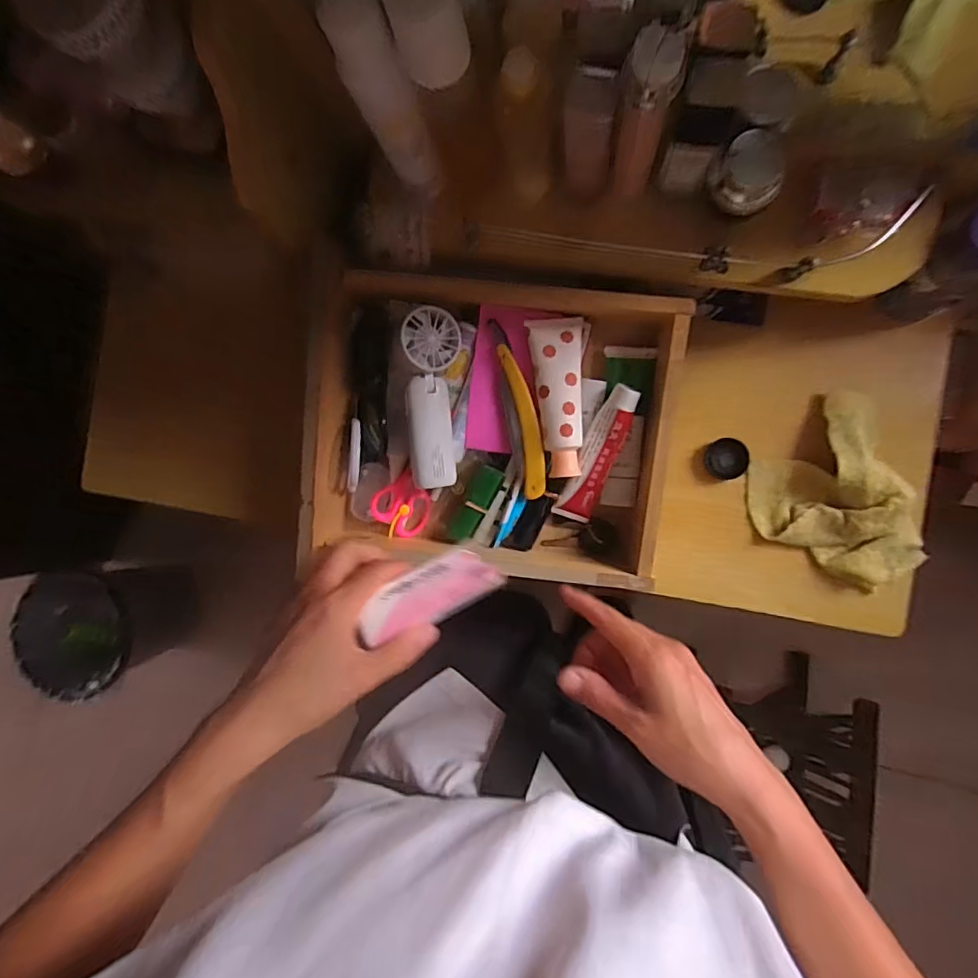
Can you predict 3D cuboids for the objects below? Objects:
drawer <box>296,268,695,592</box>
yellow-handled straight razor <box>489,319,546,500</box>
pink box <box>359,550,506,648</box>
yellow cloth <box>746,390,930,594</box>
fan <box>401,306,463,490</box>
[{"bbox_3d":[0.008,-0.054,0.488,0.298,0.117,0.253,8,89,8],"label":"drawer"},{"bbox_3d":[0.027,-0.072,0.501,0.029,0.017,0.159,-14,86,7],"label":"yellow-handled straight razor"},{"bbox_3d":[-0.037,0.066,0.351,0.089,0.014,0.036,-23,84,-17],"label":"pink box"},{"bbox_3d":[0.314,0.010,0.508,0.124,0.036,0.170,-20,85,6],"label":"yellow cloth"},{"bbox_3d":[-0.053,-0.078,0.488,0.050,0.026,0.153,-7,103,-29],"label":"fan"}]

